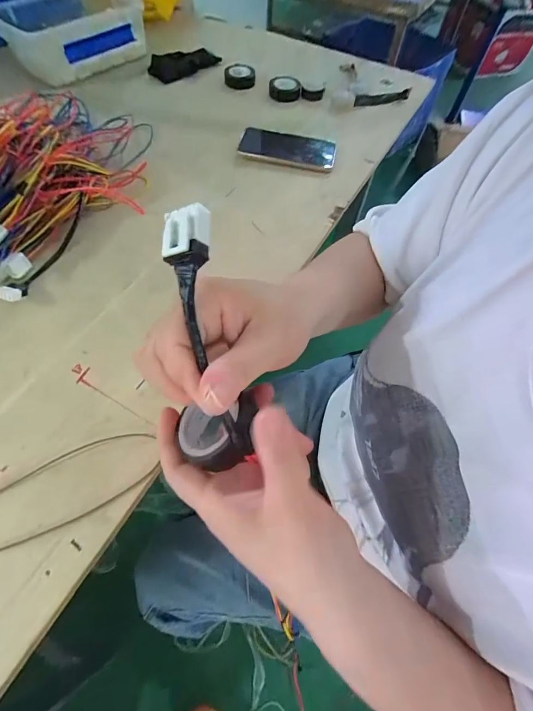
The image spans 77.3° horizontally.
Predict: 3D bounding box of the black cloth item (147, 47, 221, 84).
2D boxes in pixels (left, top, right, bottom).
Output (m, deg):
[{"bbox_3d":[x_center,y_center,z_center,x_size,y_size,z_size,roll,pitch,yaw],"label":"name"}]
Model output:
[{"bbox_3d":[-0.182,-0.637,0.726,0.167,0.022,0.083,-37,70,-21],"label":"black cloth item"}]

